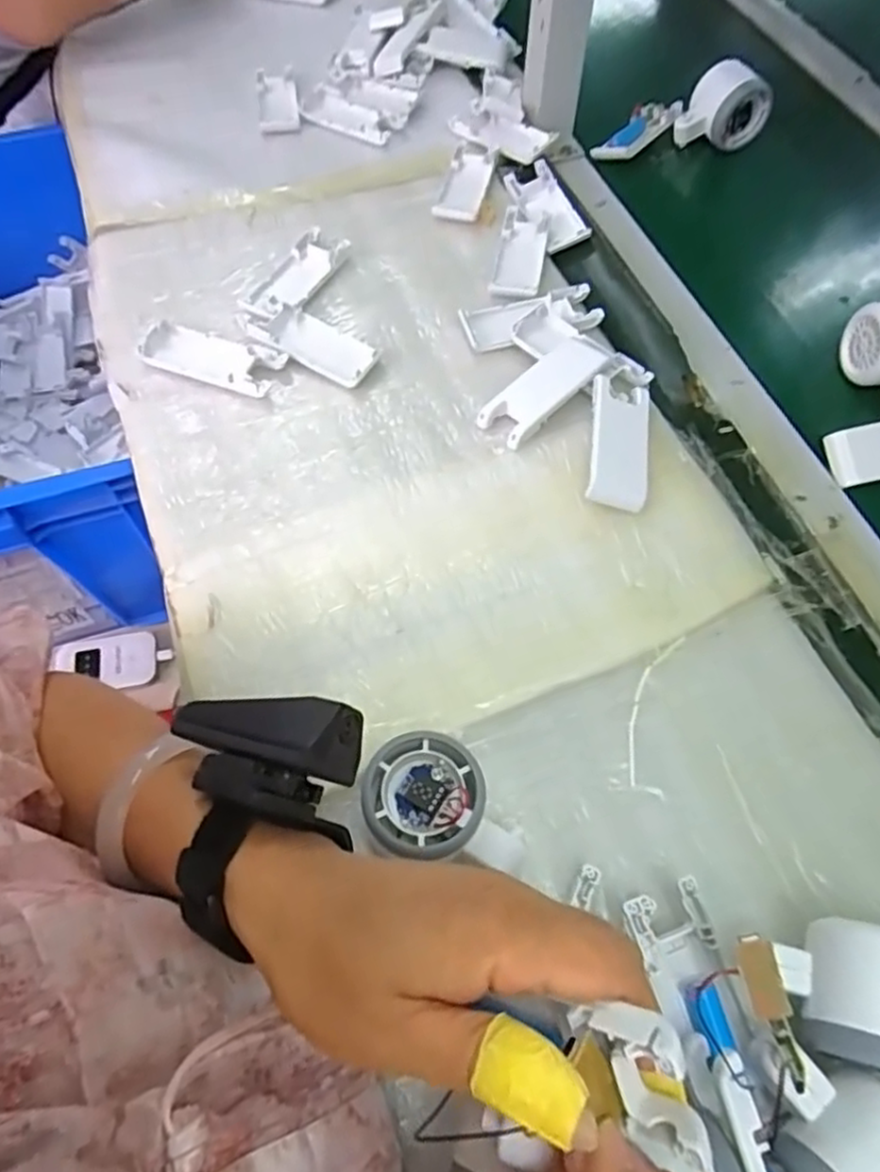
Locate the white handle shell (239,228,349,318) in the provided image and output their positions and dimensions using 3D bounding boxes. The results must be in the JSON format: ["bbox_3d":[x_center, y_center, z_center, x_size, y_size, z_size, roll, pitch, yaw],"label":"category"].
[{"bbox_3d":[-0.115,-0.249,0.556,0.046,0.018,0.105,24,63,11],"label":"white handle shell"}]

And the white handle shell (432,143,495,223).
[{"bbox_3d":[0.024,-0.364,0.620,0.037,0.009,0.101,13,62,6],"label":"white handle shell"}]

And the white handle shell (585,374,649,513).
[{"bbox_3d":[0.121,-0.096,0.468,0.038,0.013,0.101,8,61,3],"label":"white handle shell"}]

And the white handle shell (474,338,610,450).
[{"bbox_3d":[0.073,-0.140,0.487,0.099,0.016,0.040,-39,69,-20],"label":"white handle shell"}]

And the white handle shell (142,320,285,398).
[{"bbox_3d":[-0.168,-0.170,0.510,0.097,0.013,0.044,17,62,8],"label":"white handle shell"}]

